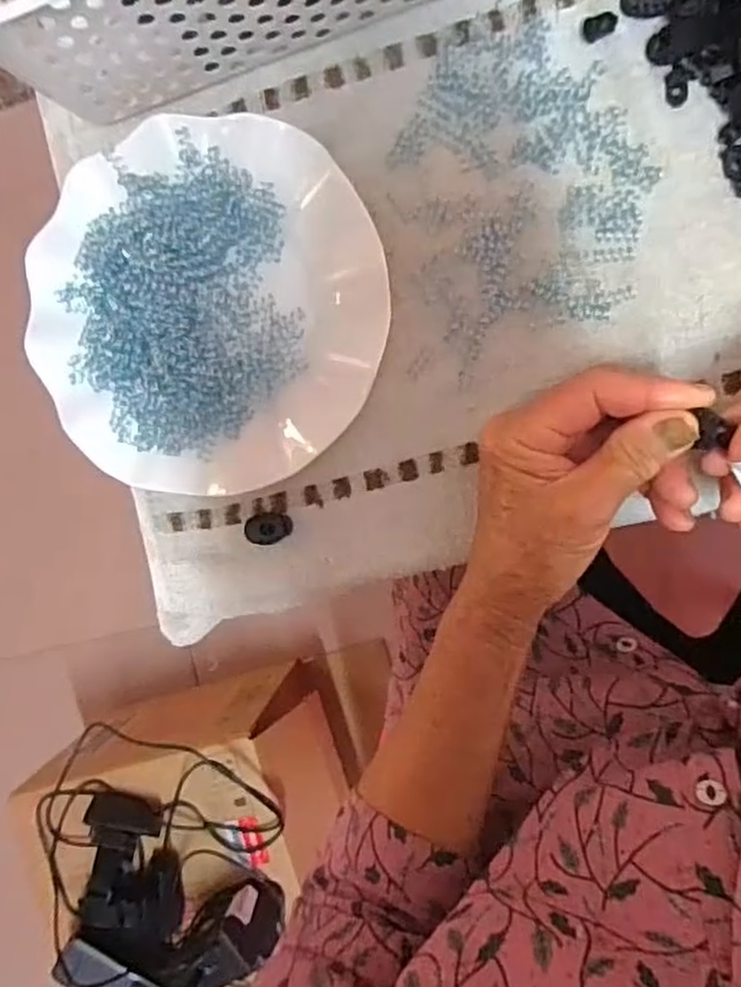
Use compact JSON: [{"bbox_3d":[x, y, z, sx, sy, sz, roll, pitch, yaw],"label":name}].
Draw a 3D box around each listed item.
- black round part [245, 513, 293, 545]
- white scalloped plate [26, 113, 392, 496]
[{"bbox_3d":[-0.054,0.019,0.370,0.024,0.006,0.017,-1,96,8],"label":"black round part"},{"bbox_3d":[-0.083,-0.093,0.354,0.177,0.030,0.177,1,96,8],"label":"white scalloped plate"}]

